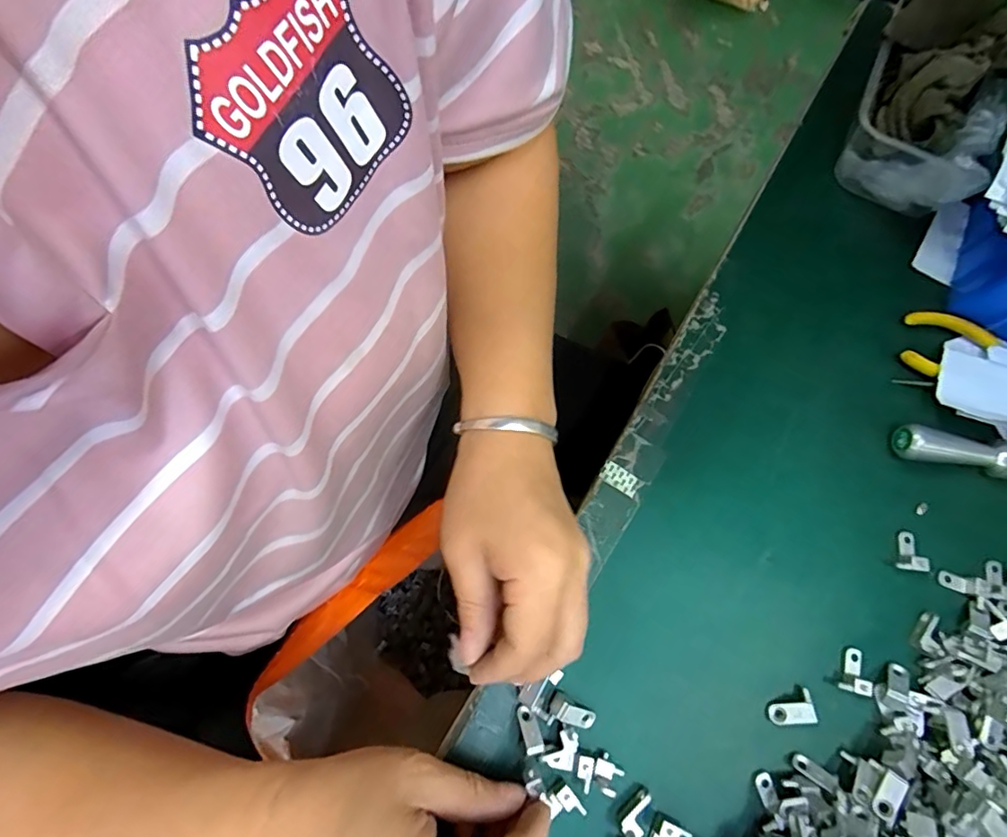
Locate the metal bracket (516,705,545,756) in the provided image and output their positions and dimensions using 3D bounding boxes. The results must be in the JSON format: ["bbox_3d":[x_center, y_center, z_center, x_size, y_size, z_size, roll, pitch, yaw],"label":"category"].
[{"bbox_3d":[0.014,0.164,0.276,0.009,0.005,0.023,-18,53,-7],"label":"metal bracket"}]

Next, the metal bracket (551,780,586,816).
[{"bbox_3d":[0.034,0.196,0.268,0.008,0.009,0.018,-39,77,-13],"label":"metal bracket"}]

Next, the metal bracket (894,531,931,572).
[{"bbox_3d":[0.243,0.079,0.309,0.014,0.011,0.023,17,72,4],"label":"metal bracket"}]

